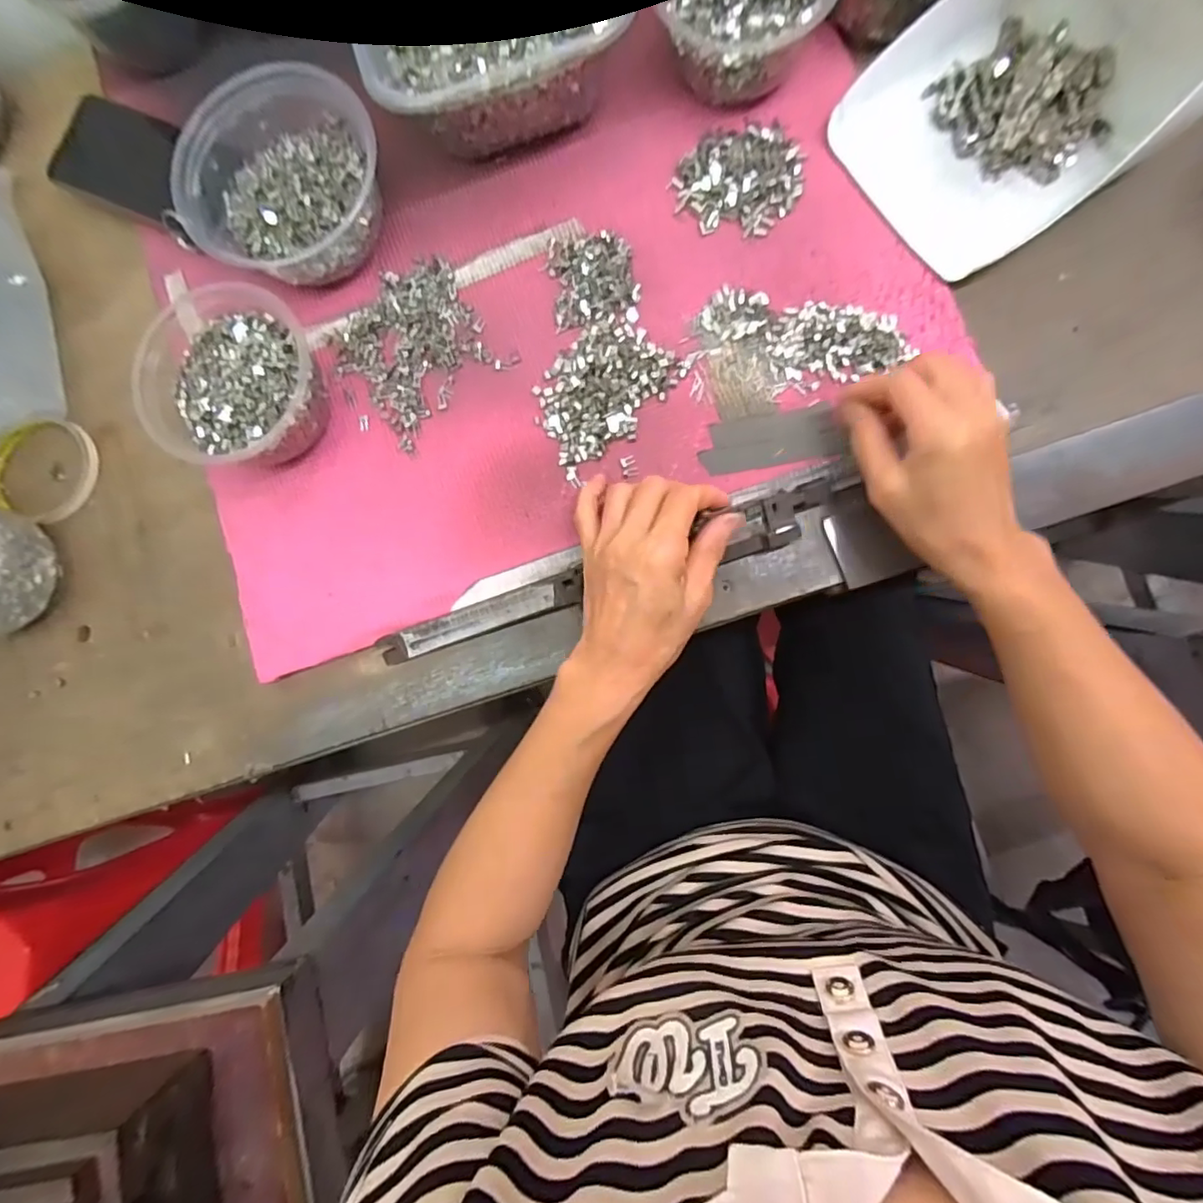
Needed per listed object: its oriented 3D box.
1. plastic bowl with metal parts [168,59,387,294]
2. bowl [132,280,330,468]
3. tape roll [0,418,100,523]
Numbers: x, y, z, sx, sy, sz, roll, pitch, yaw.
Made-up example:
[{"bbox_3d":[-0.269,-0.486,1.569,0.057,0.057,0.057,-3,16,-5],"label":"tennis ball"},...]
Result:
[{"bbox_3d":[-0.215,-0.288,0.395,0.138,0.060,0.127,-22,85,4],"label":"plastic bowl with metal parts"},{"bbox_3d":[-0.242,-0.147,0.393,0.110,0.058,0.114,0,88,5],"label":"bowl"},{"bbox_3d":[-0.431,-0.099,0.443,0.082,0.016,0.079,0,88,5],"label":"tape roll"}]

